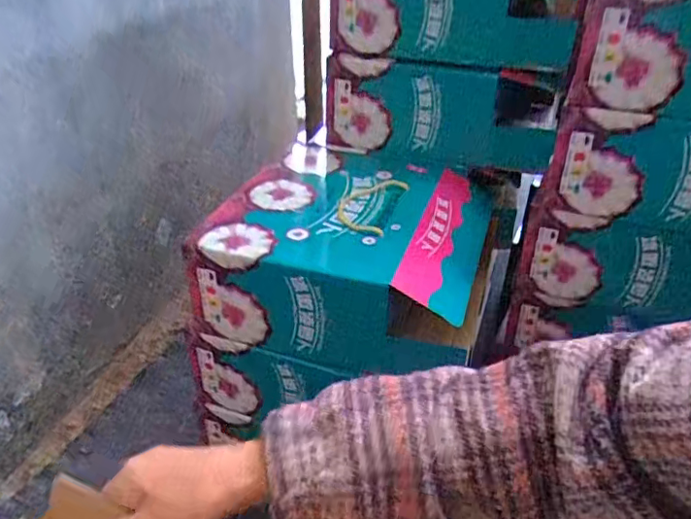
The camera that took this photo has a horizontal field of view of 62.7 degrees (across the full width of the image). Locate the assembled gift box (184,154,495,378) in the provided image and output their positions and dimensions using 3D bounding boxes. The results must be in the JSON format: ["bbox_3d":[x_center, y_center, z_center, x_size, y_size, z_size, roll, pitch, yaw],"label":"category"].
[{"bbox_3d":[0.016,-0.025,0.817,0.357,0.138,0.368,10,34,15],"label":"assembled gift box"}]

